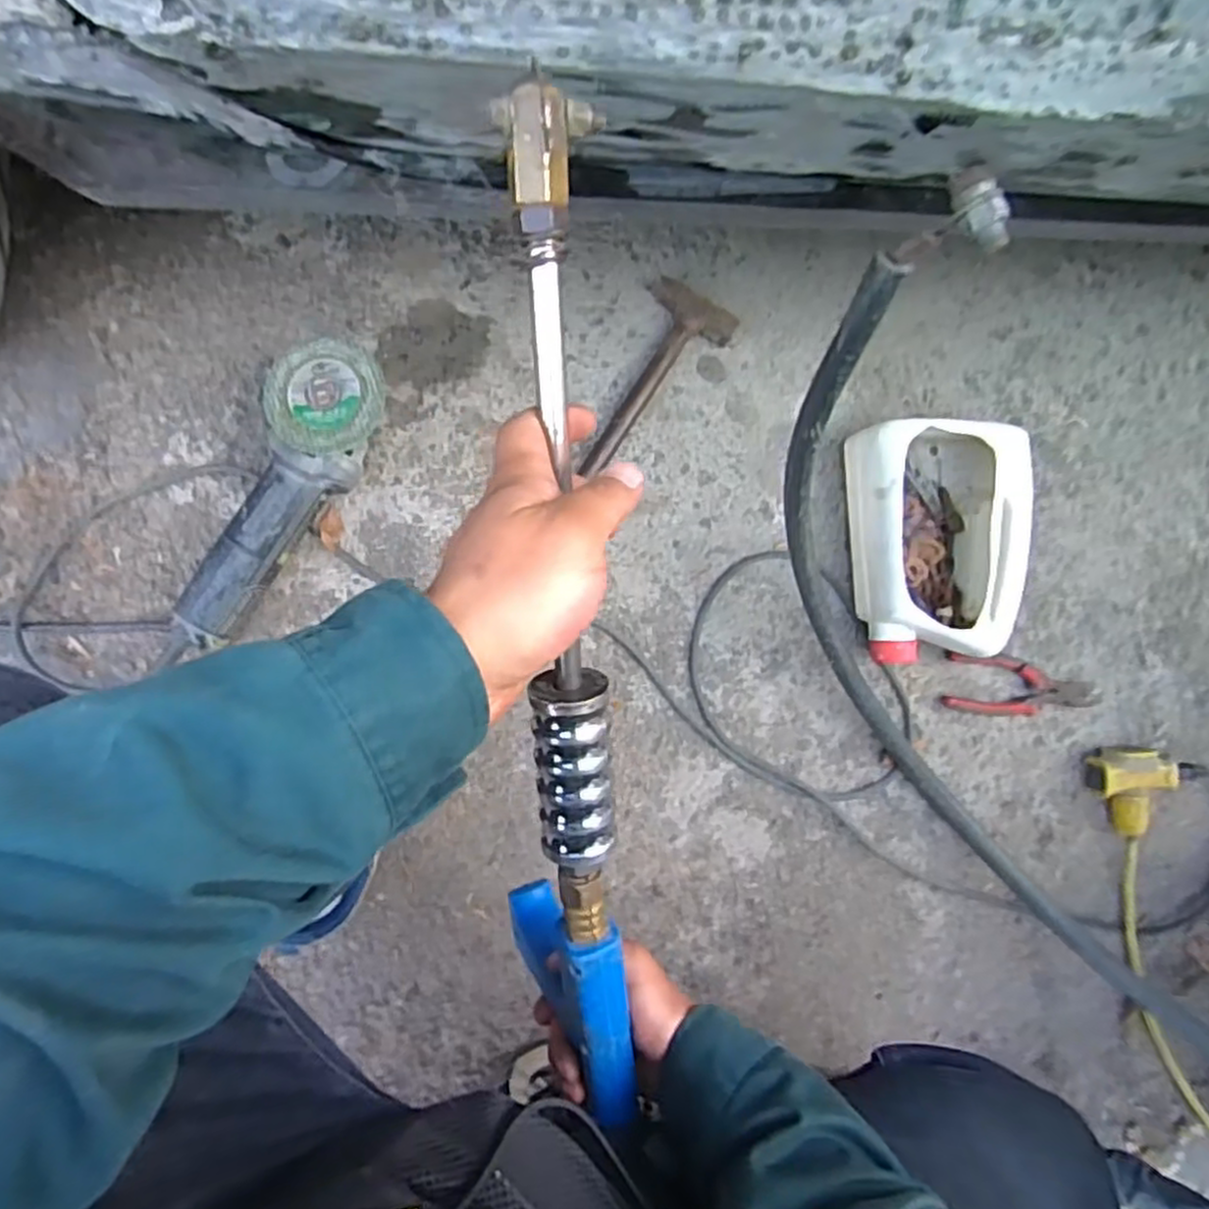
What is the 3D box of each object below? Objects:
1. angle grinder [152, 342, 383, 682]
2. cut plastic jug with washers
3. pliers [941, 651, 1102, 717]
[{"bbox_3d":[-0.293,-0.086,0.655,0.098,0.101,0.294,33,83,-5],"label":"angle grinder"},{"bbox_3d":[0.335,-0.062,0.745,0.170,0.090,0.225,-3,87,-8],"label":"cut plastic jug with washers"},{"bbox_3d":[0.439,0.089,0.784,0.178,0.021,0.060,8,86,-8],"label":"pliers"}]

